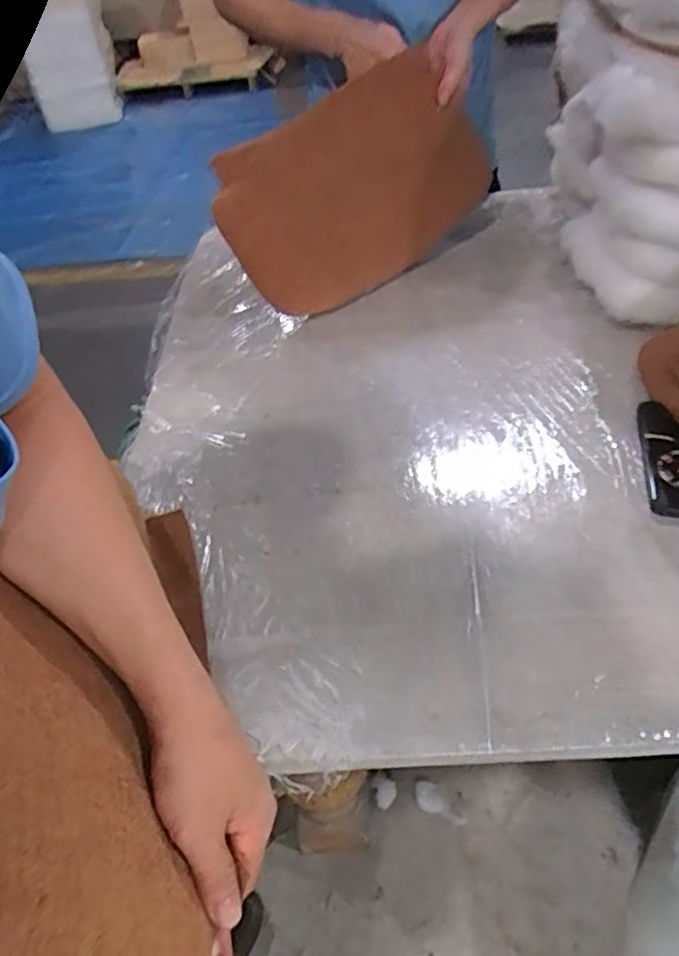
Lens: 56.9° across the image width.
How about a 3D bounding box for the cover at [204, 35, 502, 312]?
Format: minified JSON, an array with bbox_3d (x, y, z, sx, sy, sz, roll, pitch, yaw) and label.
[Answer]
[{"bbox_3d":[0.022,-0.417,0.891,0.403,0.253,0.060,-38,9,-8],"label":"cover"}]

